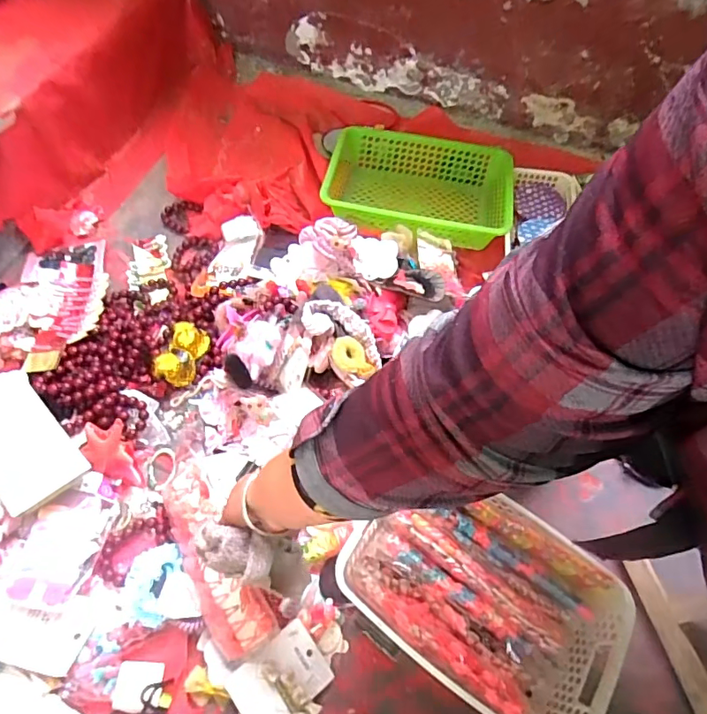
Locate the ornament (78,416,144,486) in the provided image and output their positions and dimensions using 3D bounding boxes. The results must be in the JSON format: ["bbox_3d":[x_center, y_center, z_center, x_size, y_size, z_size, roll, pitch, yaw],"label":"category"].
[{"bbox_3d":[-0.315,0.128,0.656,0.059,0.023,0.100,-43,113,-25],"label":"ornament"}]

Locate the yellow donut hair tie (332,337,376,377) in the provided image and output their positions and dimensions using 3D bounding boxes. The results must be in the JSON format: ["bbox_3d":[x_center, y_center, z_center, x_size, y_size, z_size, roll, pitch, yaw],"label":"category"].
[{"bbox_3d":[-0.001,-0.001,0.672,0.061,0.020,0.039,40,67,18],"label":"yellow donut hair tie"}]

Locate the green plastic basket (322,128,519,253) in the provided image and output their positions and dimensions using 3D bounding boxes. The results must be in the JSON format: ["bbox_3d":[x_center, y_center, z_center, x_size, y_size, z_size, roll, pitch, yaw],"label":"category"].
[{"bbox_3d":[0.126,-0.311,0.921,0.340,0.089,0.237,12,62,4],"label":"green plastic basket"}]

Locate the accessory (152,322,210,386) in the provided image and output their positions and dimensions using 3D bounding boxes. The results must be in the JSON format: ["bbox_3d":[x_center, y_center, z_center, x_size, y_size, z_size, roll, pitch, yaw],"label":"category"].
[{"bbox_3d":[-0.243,-0.005,0.708,0.050,0.038,0.085,17,62,6],"label":"accessory"}]

